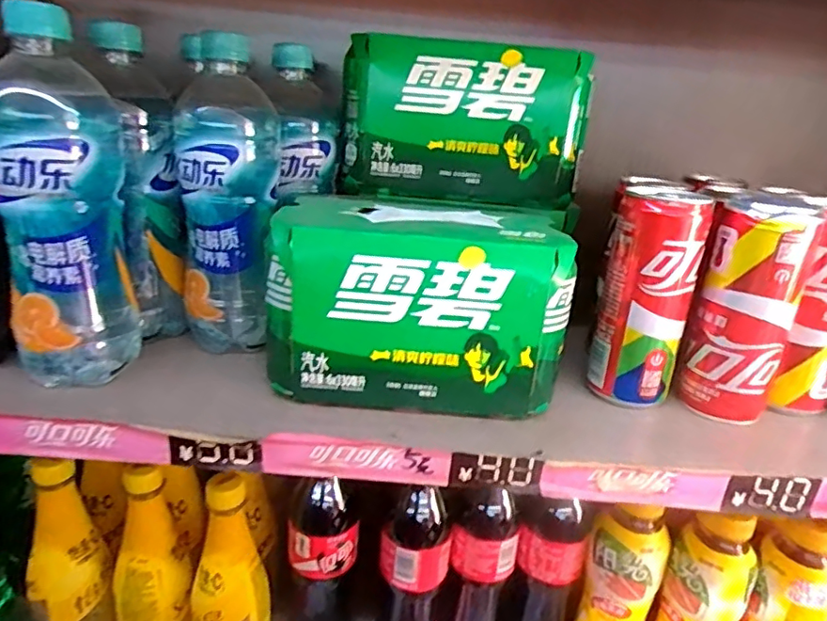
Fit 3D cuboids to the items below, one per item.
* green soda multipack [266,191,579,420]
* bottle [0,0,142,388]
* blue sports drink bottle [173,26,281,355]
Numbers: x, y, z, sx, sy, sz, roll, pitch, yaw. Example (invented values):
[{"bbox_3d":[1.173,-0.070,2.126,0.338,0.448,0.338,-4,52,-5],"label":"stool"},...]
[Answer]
[{"bbox_3d":[0.003,-0.010,0.389,0.185,0.115,0.108,5,21,-1],"label":"green soda multipack"},{"bbox_3d":[-0.215,-0.060,0.350,0.075,0.212,0.061,-9,25,-33],"label":"bottle"},{"bbox_3d":[-0.134,-0.077,0.413,0.070,0.209,0.069,0,21,-13],"label":"blue sports drink bottle"}]

